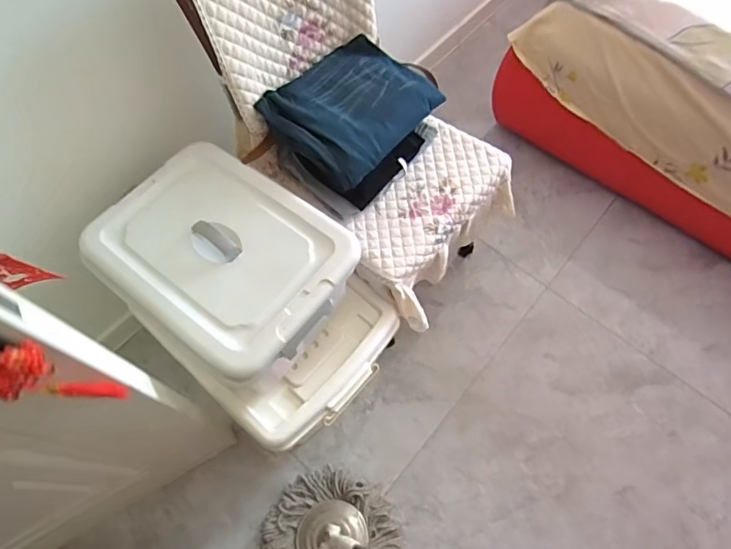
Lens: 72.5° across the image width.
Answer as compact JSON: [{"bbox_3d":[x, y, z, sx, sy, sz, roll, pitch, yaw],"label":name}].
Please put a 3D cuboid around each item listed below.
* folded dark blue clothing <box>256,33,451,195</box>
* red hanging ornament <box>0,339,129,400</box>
[{"bbox_3d":[-0.026,-0.339,0.990,0.238,0.076,0.312,37,70,16],"label":"folded dark blue clothing"},{"bbox_3d":[-0.335,0.103,0.505,0.063,0.294,0.024,-36,70,-16],"label":"red hanging ornament"}]

